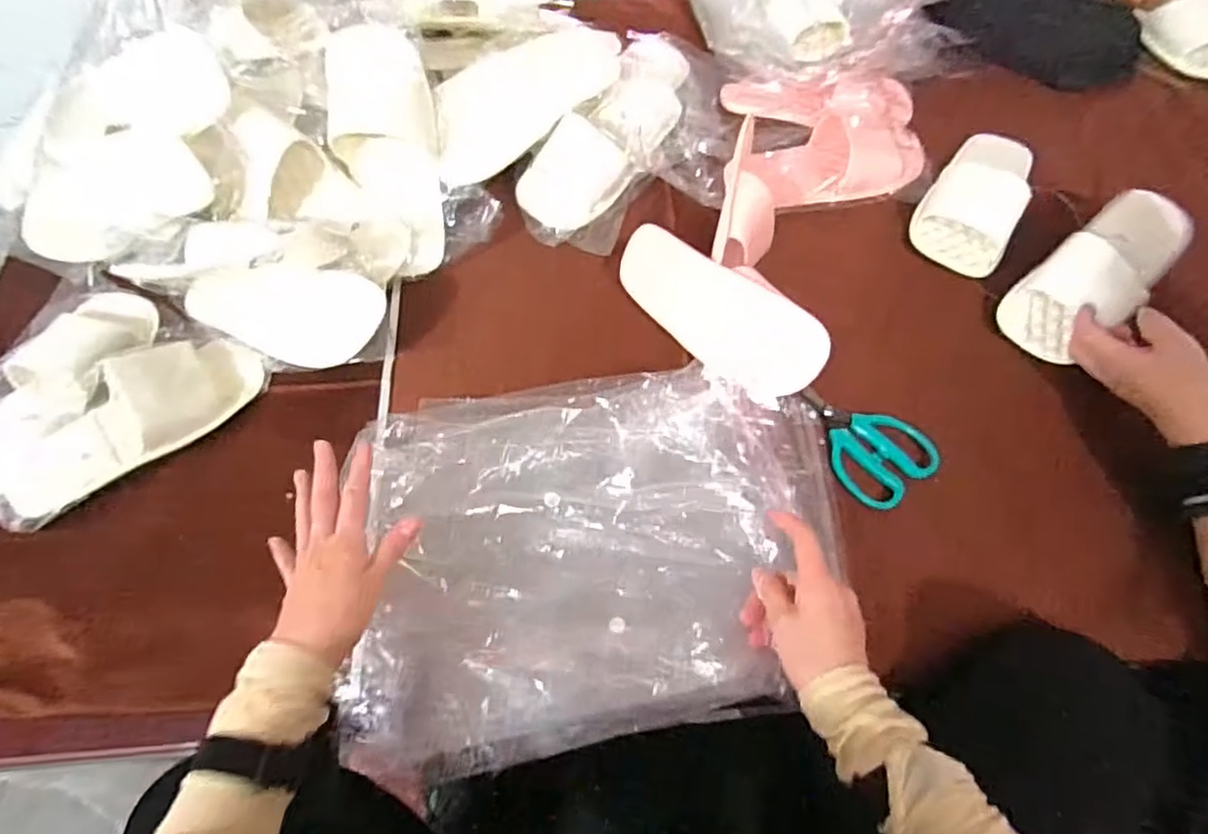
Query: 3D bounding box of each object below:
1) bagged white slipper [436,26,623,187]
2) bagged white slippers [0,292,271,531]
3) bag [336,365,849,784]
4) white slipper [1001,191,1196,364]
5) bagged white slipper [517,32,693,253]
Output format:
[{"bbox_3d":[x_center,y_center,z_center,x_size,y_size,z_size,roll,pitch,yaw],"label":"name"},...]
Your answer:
[{"bbox_3d":[-0.091,-0.371,0.743,0.255,0.041,0.105,-37,102,-12],"label":"bagged white slipper"},{"bbox_3d":[-0.502,-0.016,0.614,0.244,0.059,0.247,25,65,14],"label":"bagged white slippers"},{"bbox_3d":[-0.013,0.104,0.540,0.417,0.052,0.307,-6,65,-1],"label":"bag"},{"bbox_3d":[0.498,-0.148,0.641,0.217,0.063,0.094,-37,65,-5],"label":"white slipper"},{"bbox_3d":[0.008,-0.338,0.768,0.129,0.072,0.324,22,65,13],"label":"bagged white slipper"}]

